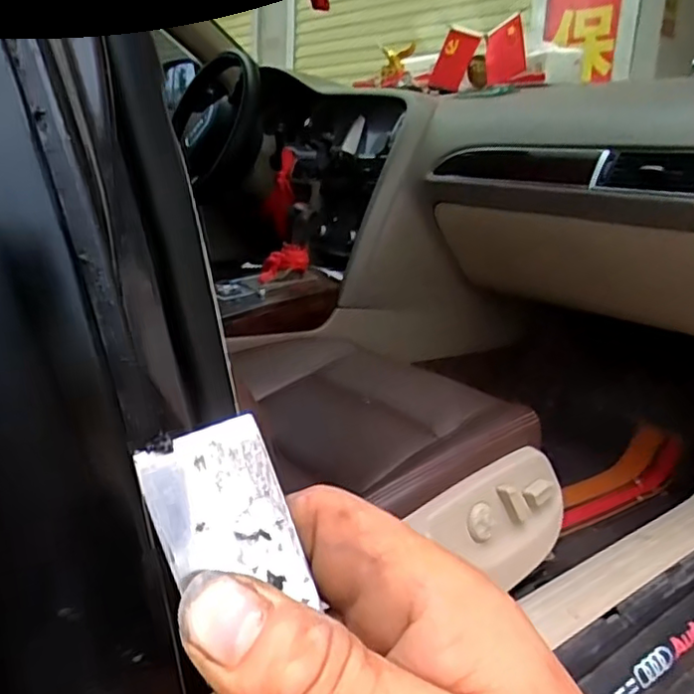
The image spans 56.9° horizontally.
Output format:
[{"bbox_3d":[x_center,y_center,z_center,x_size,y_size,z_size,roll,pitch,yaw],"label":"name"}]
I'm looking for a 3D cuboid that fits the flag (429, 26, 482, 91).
[{"bbox_3d":[0.209,-0.563,1.254,0.012,0.115,0.080,-1,34,-48],"label":"flag"}]

